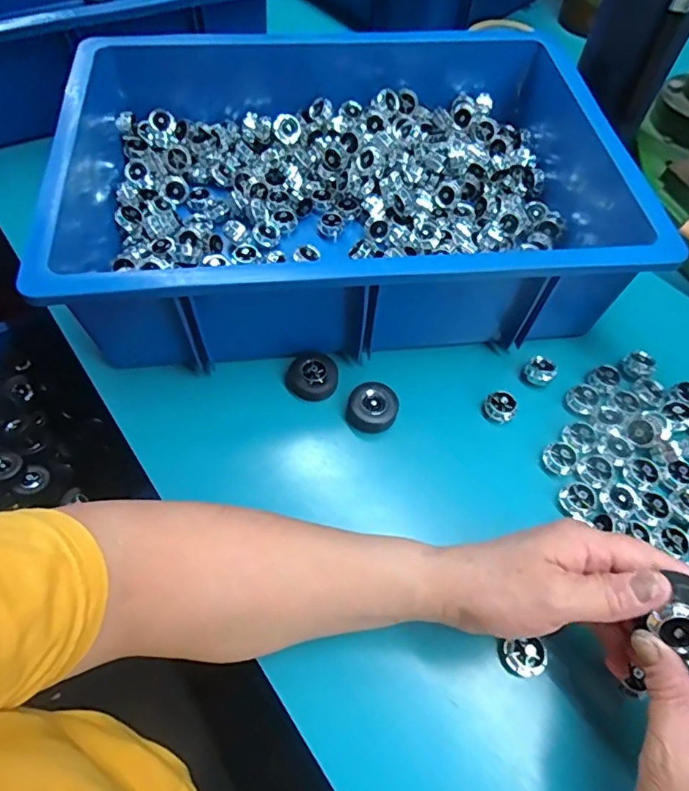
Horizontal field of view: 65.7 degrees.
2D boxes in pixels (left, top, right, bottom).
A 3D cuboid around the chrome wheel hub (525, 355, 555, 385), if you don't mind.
[{"bbox_3d":[0.158,-0.019,0.432,0.023,0.015,0.021,0,59,0],"label":"chrome wheel hub"}]

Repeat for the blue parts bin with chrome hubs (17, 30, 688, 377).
[{"bbox_3d":[-0.012,-0.194,0.475,0.465,0.122,0.348,-5,60,-3],"label":"blue parts bin with chrome hubs"}]

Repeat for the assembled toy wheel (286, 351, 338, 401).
[{"bbox_3d":[-0.025,-0.015,0.420,0.039,0.016,0.037,0,59,0],"label":"assembled toy wheel"}]

